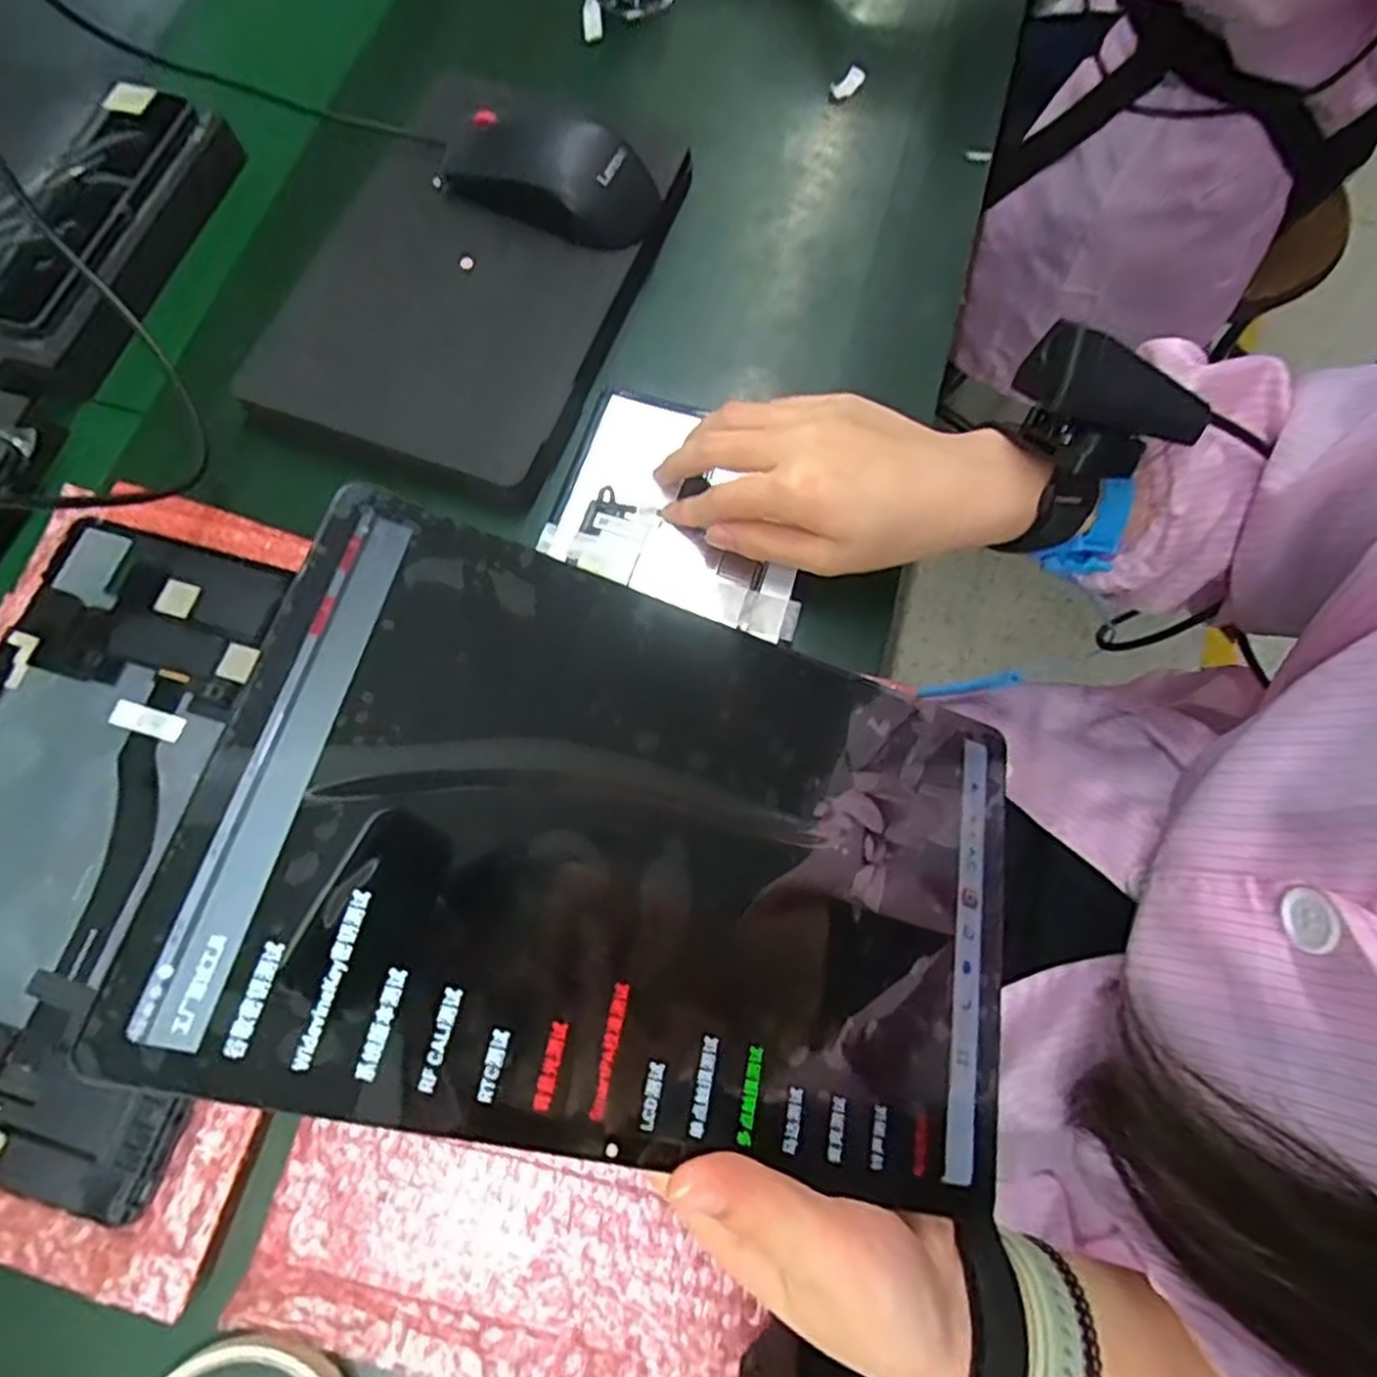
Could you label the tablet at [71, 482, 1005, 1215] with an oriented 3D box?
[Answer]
[{"bbox_3d":[-0.006,0.050,0.233,0.248,0.004,0.160,20,65,-16],"label":"tablet"}]

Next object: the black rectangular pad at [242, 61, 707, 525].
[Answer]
[{"bbox_3d":[-0.114,-0.213,0.397,0.159,0.024,0.226,21,75,5],"label":"black rectangular pad"}]

